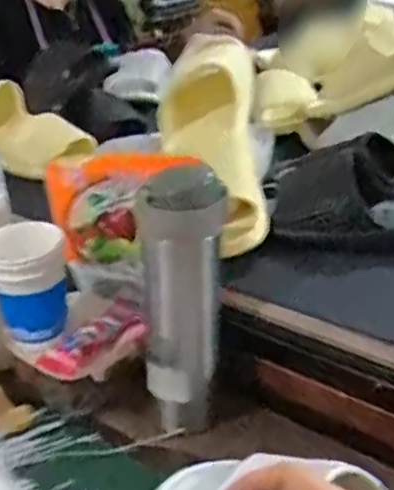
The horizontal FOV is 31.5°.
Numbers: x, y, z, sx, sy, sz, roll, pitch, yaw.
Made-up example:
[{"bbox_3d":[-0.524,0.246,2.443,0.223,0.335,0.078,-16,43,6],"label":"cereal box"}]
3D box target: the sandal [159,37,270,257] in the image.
[{"bbox_3d":[0.022,-0.100,0.709,0.084,0.094,0.237,-11,69,-14],"label":"sandal"}]

